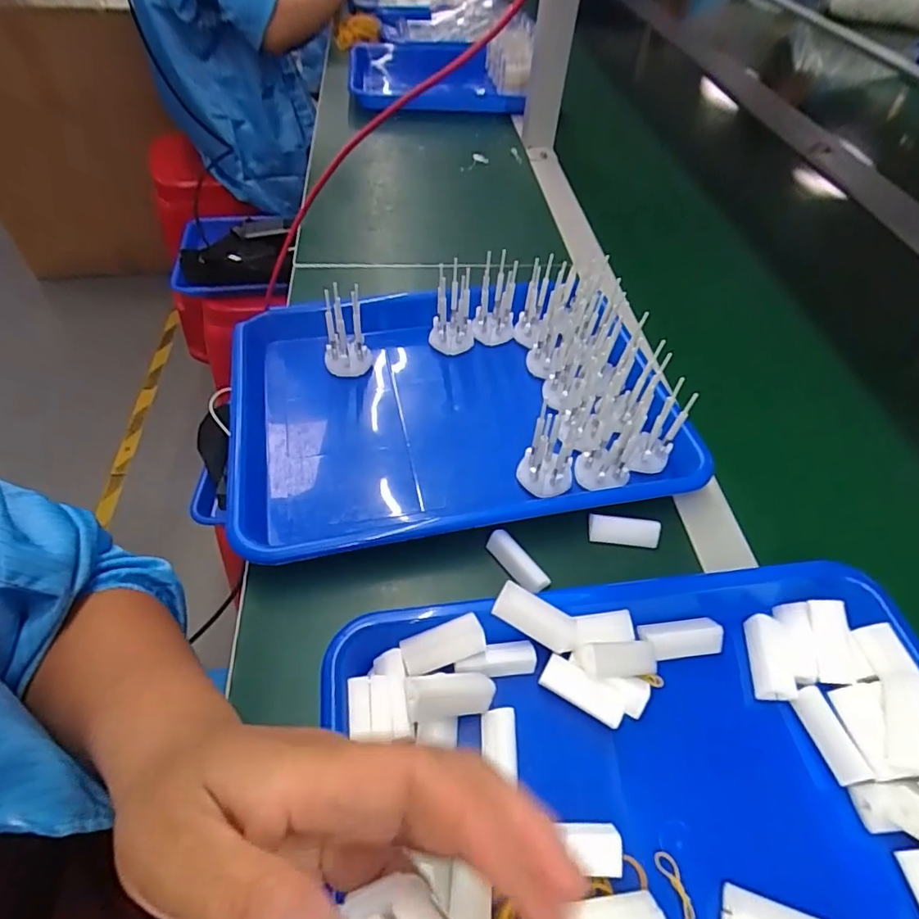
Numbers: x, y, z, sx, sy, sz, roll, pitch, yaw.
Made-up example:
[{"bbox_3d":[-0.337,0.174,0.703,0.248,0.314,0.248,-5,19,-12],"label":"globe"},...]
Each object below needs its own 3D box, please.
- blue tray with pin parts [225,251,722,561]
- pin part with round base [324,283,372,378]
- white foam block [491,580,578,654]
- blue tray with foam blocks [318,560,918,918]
[{"bbox_3d":[-0.007,-0.055,0.412,0.325,0.076,0.235,-8,52,-10],"label":"blue tray with pin parts"},{"bbox_3d":[-0.092,-0.101,0.434,0.036,0.074,0.028,-7,51,-10],"label":"pin part with round base"},{"bbox_3d":[0.043,0.089,0.303,0.049,0.011,0.019,31,53,2],"label":"white foam block"},{"bbox_3d":[0.104,0.181,0.254,0.325,0.043,0.248,-4,52,-7],"label":"blue tray with foam blocks"}]

